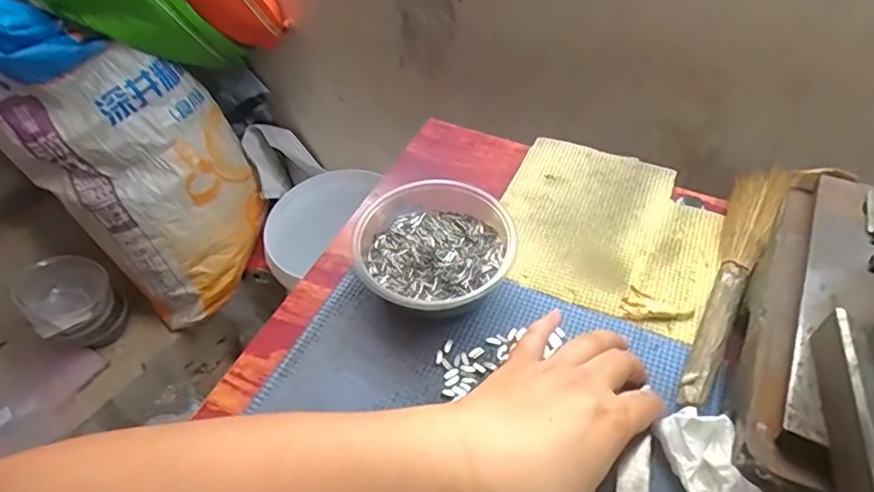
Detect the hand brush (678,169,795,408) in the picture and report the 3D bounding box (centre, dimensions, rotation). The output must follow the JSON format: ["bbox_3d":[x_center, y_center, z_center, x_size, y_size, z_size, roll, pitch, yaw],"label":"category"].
[{"bbox_3d":[0.209,0.021,0.401,0.037,0.025,0.225,25,56,22],"label":"hand brush"}]

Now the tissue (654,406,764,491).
[{"bbox_3d":[0.154,0.124,0.316,0.037,0.033,0.063,-11,51,-5],"label":"tissue"}]

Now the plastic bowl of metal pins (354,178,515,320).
[{"bbox_3d":[-0.001,0.006,0.409,0.107,0.049,0.113,-2,51,2],"label":"plastic bowl of metal pins"}]

